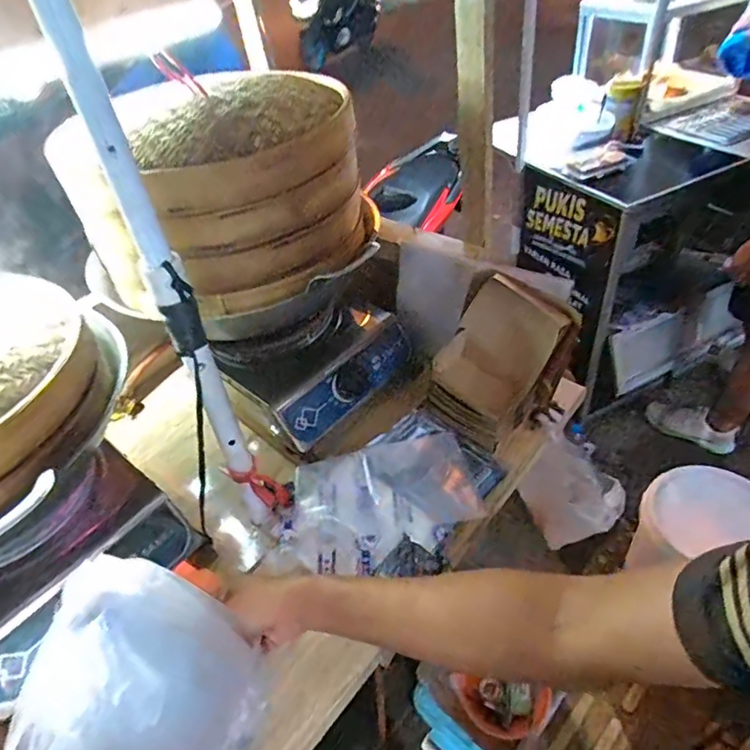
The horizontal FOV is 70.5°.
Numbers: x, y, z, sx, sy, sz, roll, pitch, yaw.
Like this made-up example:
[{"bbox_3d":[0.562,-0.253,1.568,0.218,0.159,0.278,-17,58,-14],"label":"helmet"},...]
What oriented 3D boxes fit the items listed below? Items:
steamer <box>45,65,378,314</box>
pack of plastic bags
[{"bbox_3d":[-0.200,-0.274,0.765,0.291,0.231,0.328,15,44,22],"label":"steamer"},{"bbox_3d":[0.029,0.168,0.744,0.296,0.033,0.206,-27,45,-24],"label":"pack of plastic bags"}]

